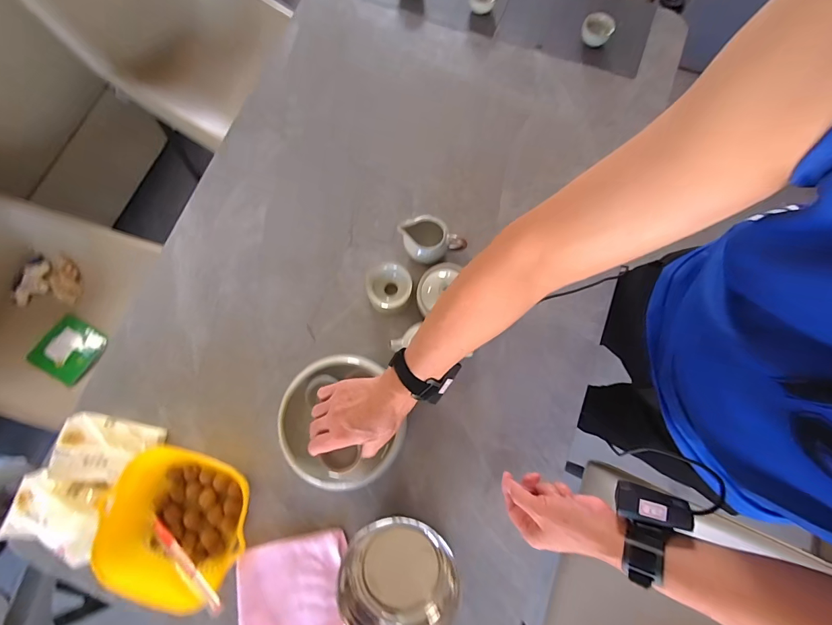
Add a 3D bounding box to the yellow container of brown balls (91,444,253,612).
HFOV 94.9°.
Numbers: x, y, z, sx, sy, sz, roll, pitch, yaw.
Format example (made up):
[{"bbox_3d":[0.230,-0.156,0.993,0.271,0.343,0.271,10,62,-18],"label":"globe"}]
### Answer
[{"bbox_3d":[-0.341,0.302,0.559,0.196,0.077,0.182,13,78,3],"label":"yellow container of brown balls"}]

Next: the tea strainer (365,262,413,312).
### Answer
[{"bbox_3d":[-0.045,-0.043,0.649,0.075,0.031,0.079,0,78,0],"label":"tea strainer"}]

